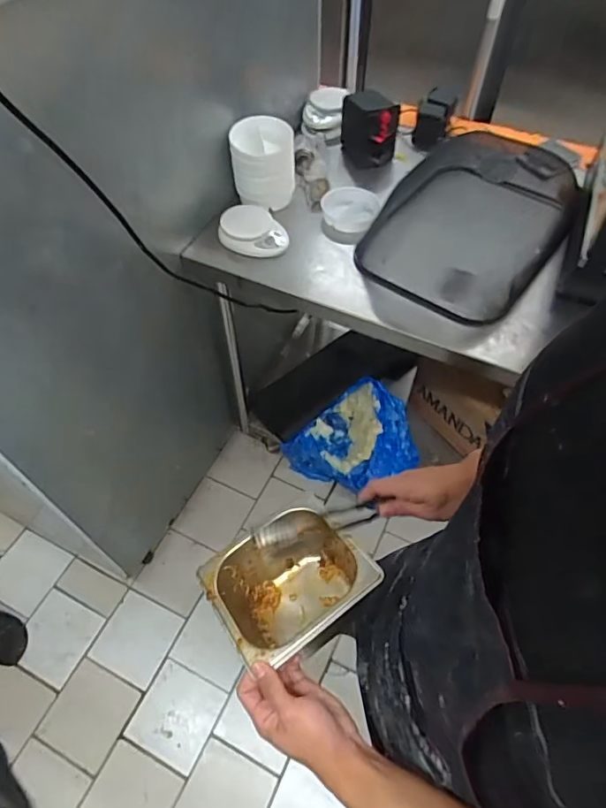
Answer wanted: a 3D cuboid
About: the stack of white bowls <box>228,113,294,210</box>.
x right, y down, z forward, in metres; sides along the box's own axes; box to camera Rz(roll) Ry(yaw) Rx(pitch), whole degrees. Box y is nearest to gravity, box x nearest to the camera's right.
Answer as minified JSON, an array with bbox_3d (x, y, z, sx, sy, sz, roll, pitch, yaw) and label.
[{"bbox_3d":[-0.084,-0.516,1.075,0.133,0.136,0.118,-9,57,-6],"label":"stack of white bowls"}]

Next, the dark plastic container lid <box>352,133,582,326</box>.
[{"bbox_3d":[0.373,-0.403,1.079,0.341,0.103,0.550,29,61,17],"label":"dark plastic container lid"}]

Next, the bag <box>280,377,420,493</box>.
[{"bbox_3d":[0.167,0.132,1.558,0.312,0.278,0.301,-35,64,-21],"label":"bag"}]

